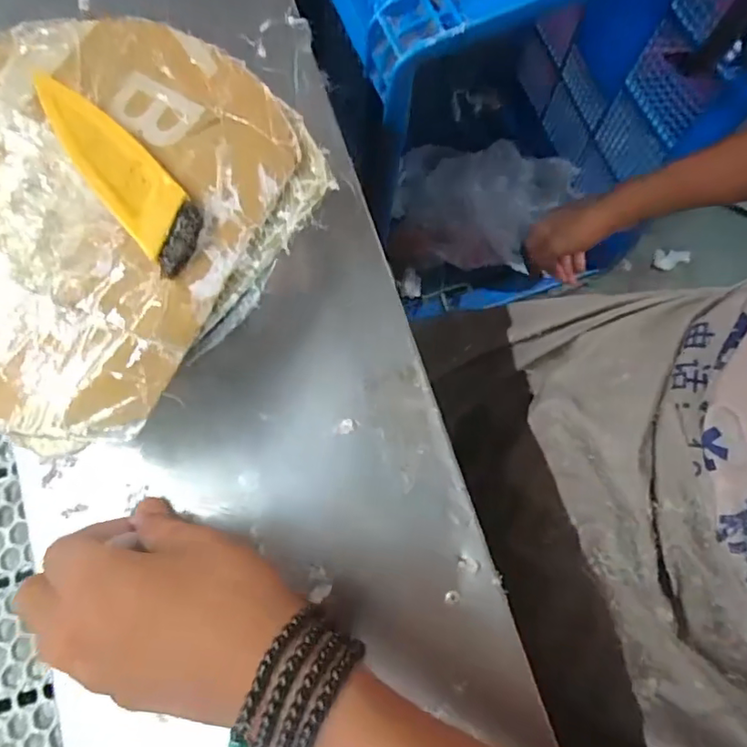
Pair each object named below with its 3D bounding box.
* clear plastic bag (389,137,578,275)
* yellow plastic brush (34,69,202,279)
[{"bbox_3d":[0.213,-0.336,1.109,0.334,0.093,0.250,11,78,2],"label":"clear plastic bag"},{"bbox_3d":[-0.129,-0.106,0.276,0.034,0.011,0.134,-40,78,-9],"label":"yellow plastic brush"}]

